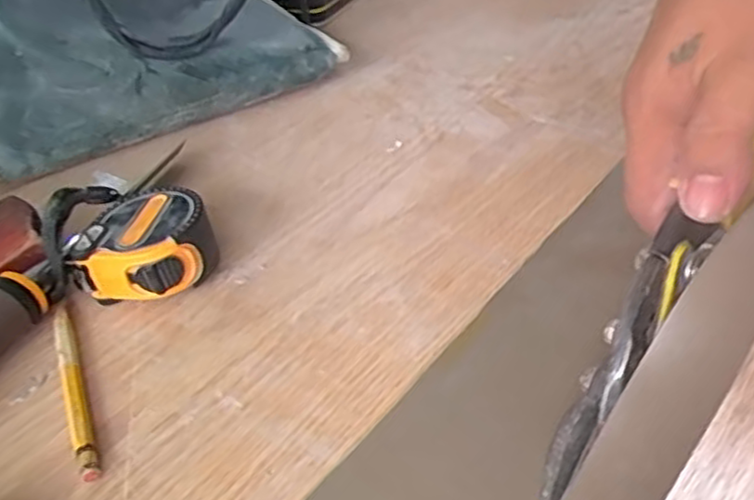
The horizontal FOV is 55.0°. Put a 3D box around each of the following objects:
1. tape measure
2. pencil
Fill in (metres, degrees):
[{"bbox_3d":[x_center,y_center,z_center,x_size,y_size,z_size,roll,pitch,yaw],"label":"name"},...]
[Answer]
[{"bbox_3d":[-0.113,0.000,0.368,0.062,0.039,0.053,4,40,12],"label":"tape measure"},{"bbox_3d":[-0.134,0.060,0.319,0.008,0.010,0.104,-19,41,-17],"label":"pencil"}]

